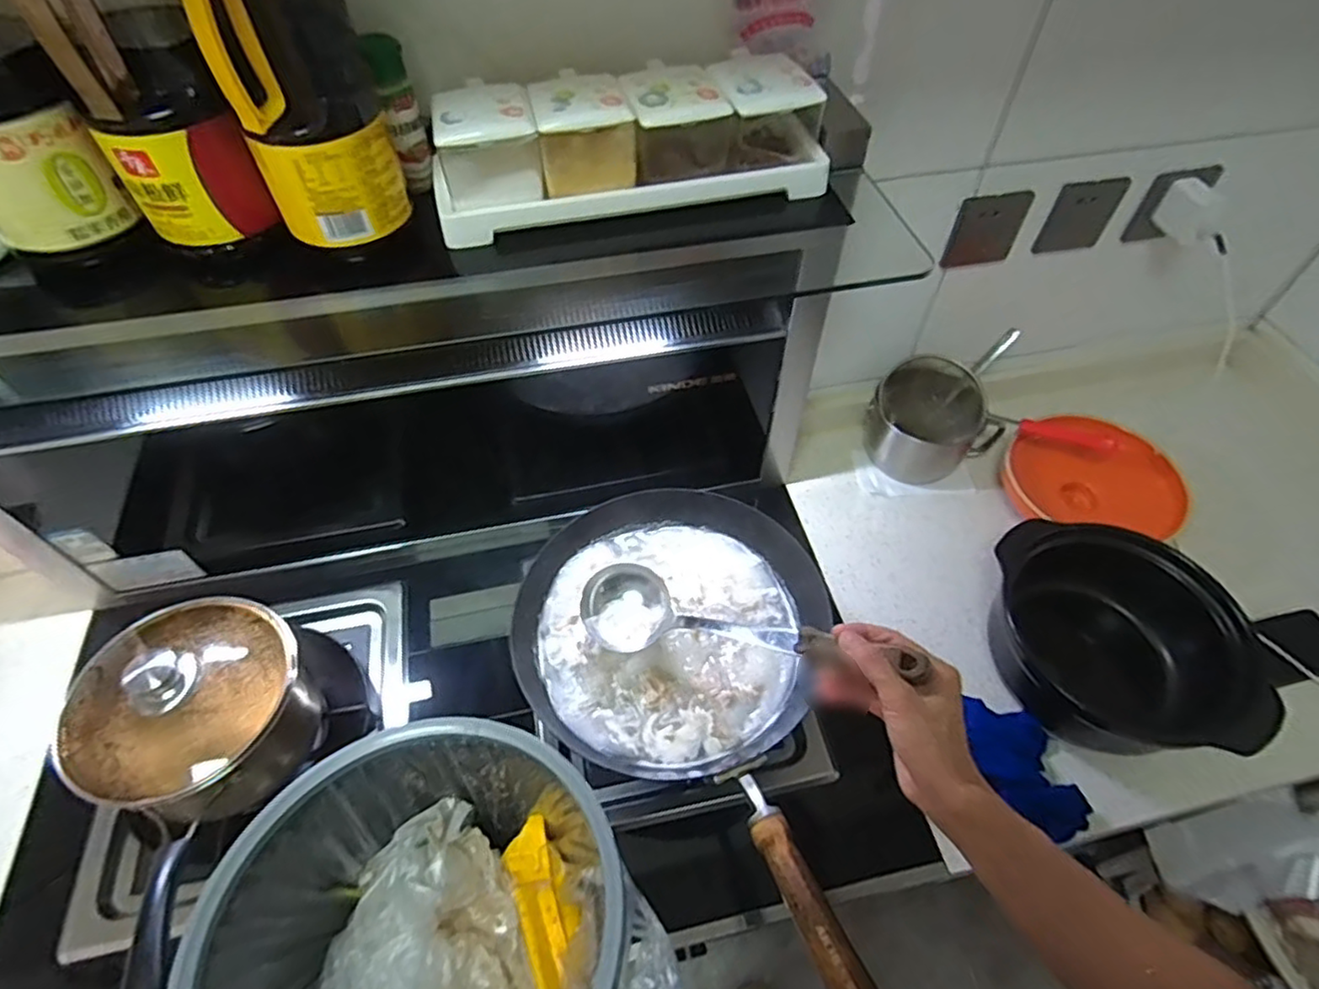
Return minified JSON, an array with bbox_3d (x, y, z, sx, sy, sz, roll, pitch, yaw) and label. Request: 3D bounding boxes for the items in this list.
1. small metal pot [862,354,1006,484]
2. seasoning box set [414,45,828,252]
[{"bbox_3d":[0.369,-0.093,0.910,0.161,0.126,0.141,30,59,20],"label":"small metal pot"},{"bbox_3d":[-0.021,-0.276,0.521,0.307,0.077,0.089,-12,54,-9],"label":"seasoning box set"}]

